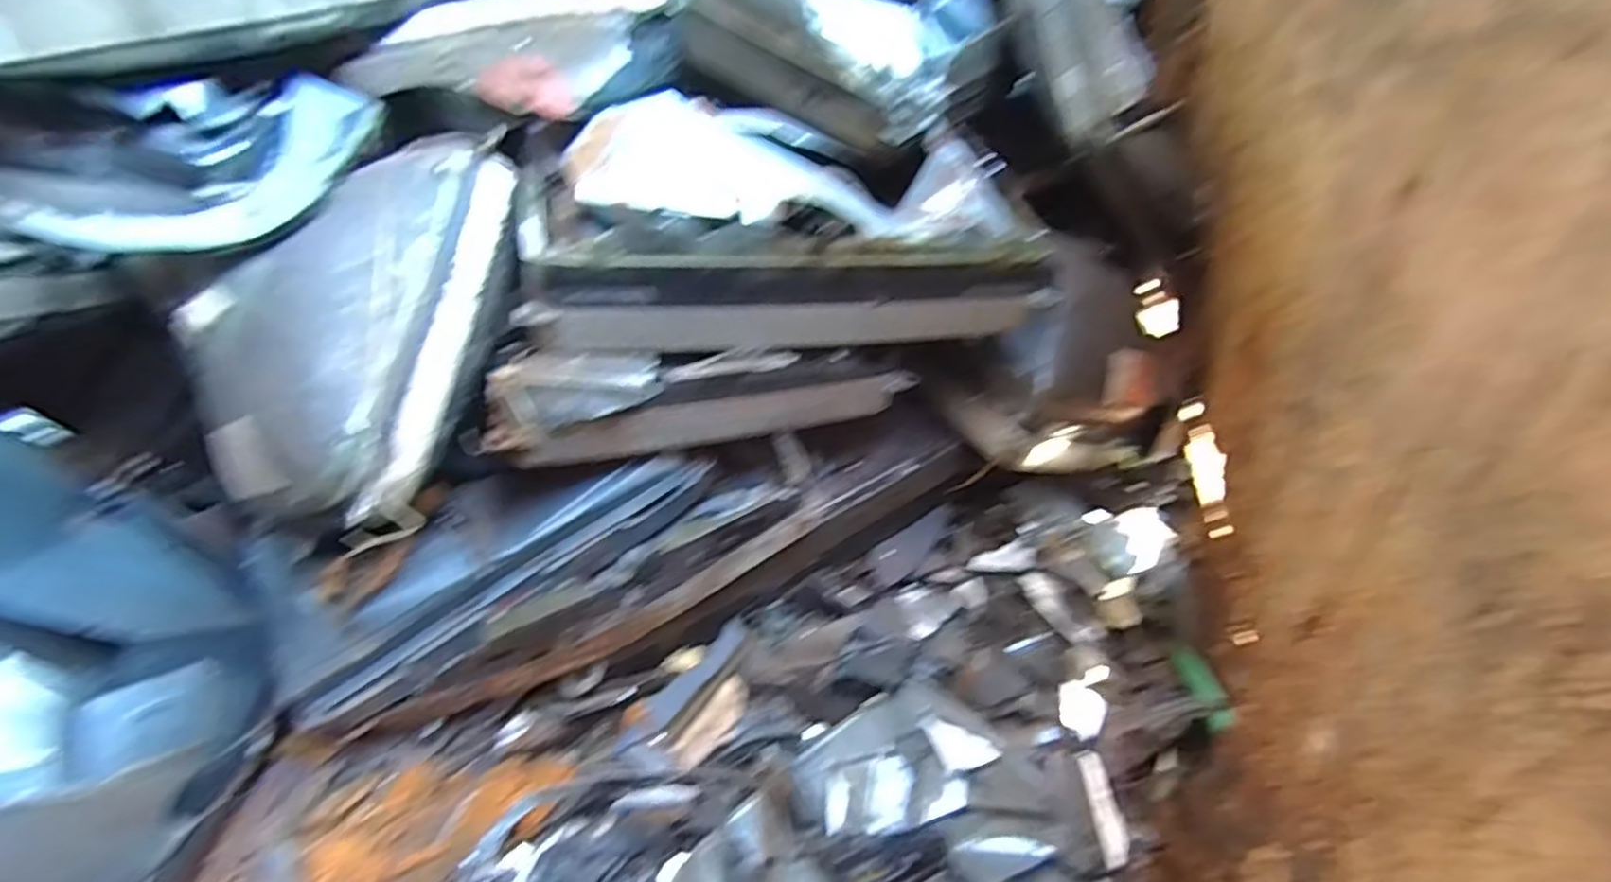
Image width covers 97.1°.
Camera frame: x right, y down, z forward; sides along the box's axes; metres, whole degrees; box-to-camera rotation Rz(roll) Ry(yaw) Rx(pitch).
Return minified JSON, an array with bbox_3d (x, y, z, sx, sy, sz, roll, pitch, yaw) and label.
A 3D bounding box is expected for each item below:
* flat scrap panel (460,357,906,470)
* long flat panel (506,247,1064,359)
[{"bbox_3d":[-0.077,-0.035,0.603,0.368,0.091,0.050,-7,38,-16],"label":"flat scrap panel"},{"bbox_3d":[0.006,-0.118,0.594,0.447,0.082,0.029,-6,38,-15],"label":"long flat panel"}]

